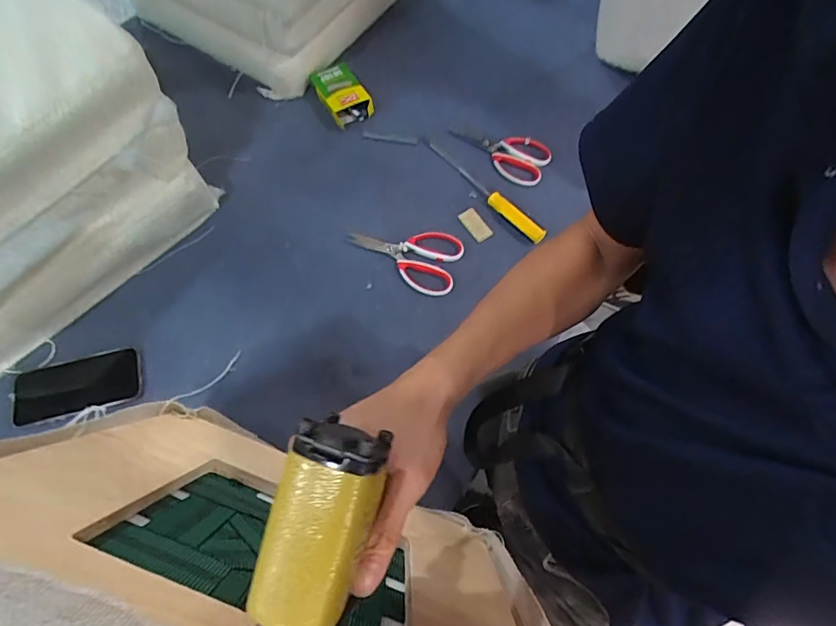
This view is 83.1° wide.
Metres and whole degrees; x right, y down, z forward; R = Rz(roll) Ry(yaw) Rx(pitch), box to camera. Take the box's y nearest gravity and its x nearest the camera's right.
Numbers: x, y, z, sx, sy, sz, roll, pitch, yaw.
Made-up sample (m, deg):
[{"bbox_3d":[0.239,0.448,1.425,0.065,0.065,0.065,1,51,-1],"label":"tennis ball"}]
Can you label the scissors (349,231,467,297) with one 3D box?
[{"bbox_3d":[-0.017,-0.104,0.758,0.183,0.021,0.104,27,69,9],"label":"scissors"}]

